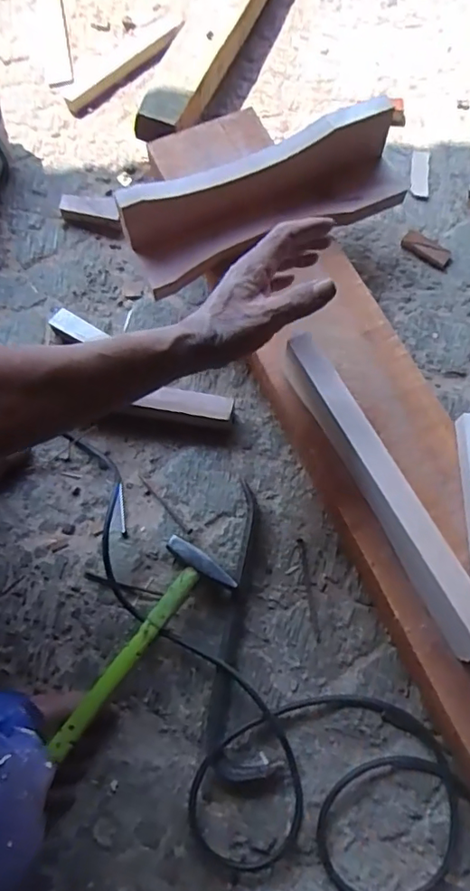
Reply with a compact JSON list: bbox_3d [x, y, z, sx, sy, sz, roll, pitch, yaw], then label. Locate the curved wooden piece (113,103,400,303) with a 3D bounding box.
[{"bbox_3d":[0.041,-0.275,0.618,0.326,0.099,0.073,-22,71,-6],"label":"curved wooden piece"}]

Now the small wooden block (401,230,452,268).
[{"bbox_3d":[0.251,-0.259,0.716,0.066,0.009,0.029,40,76,15],"label":"small wooden block"}]

